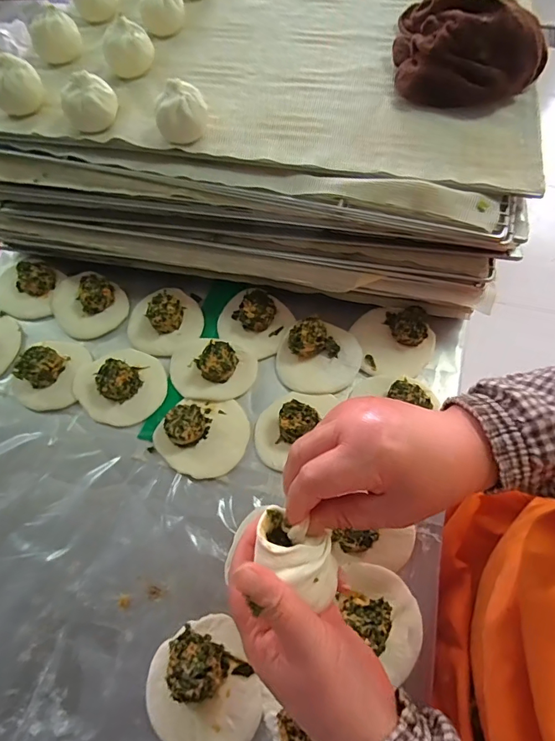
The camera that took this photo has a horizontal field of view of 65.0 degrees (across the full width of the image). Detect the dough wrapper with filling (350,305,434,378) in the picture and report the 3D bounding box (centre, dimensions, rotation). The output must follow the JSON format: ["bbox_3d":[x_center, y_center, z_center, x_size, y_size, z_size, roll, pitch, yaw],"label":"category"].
[{"bbox_3d":[0.128,-0.038,0.474,0.088,0.026,0.086,15,63,10],"label":"dough wrapper with filling"}]

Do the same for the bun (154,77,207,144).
[{"bbox_3d":[-0.092,-0.247,0.417,0.048,0.037,0.043,-12,62,-4],"label":"bun"}]

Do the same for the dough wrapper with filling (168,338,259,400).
[{"bbox_3d":[-0.073,-0.006,0.468,0.095,0.029,0.069,10,62,8],"label":"dough wrapper with filling"}]

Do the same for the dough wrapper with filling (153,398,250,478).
[{"bbox_3d":[-0.079,0.063,0.438,0.093,0.026,0.078,1,62,3],"label":"dough wrapper with filling"}]

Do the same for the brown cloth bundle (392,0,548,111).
[{"bbox_3d":[0.198,-0.345,0.448,0.141,0.059,0.155,6,62,5],"label":"brown cloth bundle"}]

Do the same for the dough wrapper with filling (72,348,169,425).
[{"bbox_3d":[-0.172,0.009,0.469,0.097,0.026,0.087,38,69,20],"label":"dough wrapper with filling"}]

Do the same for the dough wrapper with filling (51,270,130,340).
[{"bbox_3d":[-0.230,-0.085,0.520,0.092,0.030,0.079,38,69,20],"label":"dough wrapper with filling"}]

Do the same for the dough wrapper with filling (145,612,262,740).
[{"bbox_3d":[-0.061,0.249,0.336,0.082,0.033,0.090,-27,64,-12],"label":"dough wrapper with filling"}]

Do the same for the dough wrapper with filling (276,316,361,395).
[{"bbox_3d":[0.045,-0.020,0.469,0.088,0.026,0.079,7,62,6],"label":"dough wrapper with filling"}]

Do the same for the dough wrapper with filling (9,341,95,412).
[{"bbox_3d":[-0.251,-0.003,0.477,0.073,0.031,0.084,15,63,10],"label":"dough wrapper with filling"}]

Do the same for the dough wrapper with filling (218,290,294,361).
[{"bbox_3d":[-0.027,-0.062,0.497,0.082,0.027,0.074,27,66,16],"label":"dough wrapper with filling"}]

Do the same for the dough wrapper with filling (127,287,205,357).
[{"bbox_3d":[-0.133,-0.063,0.504,0.086,0.027,0.080,-1,61,2],"label":"dough wrapper with filling"}]

